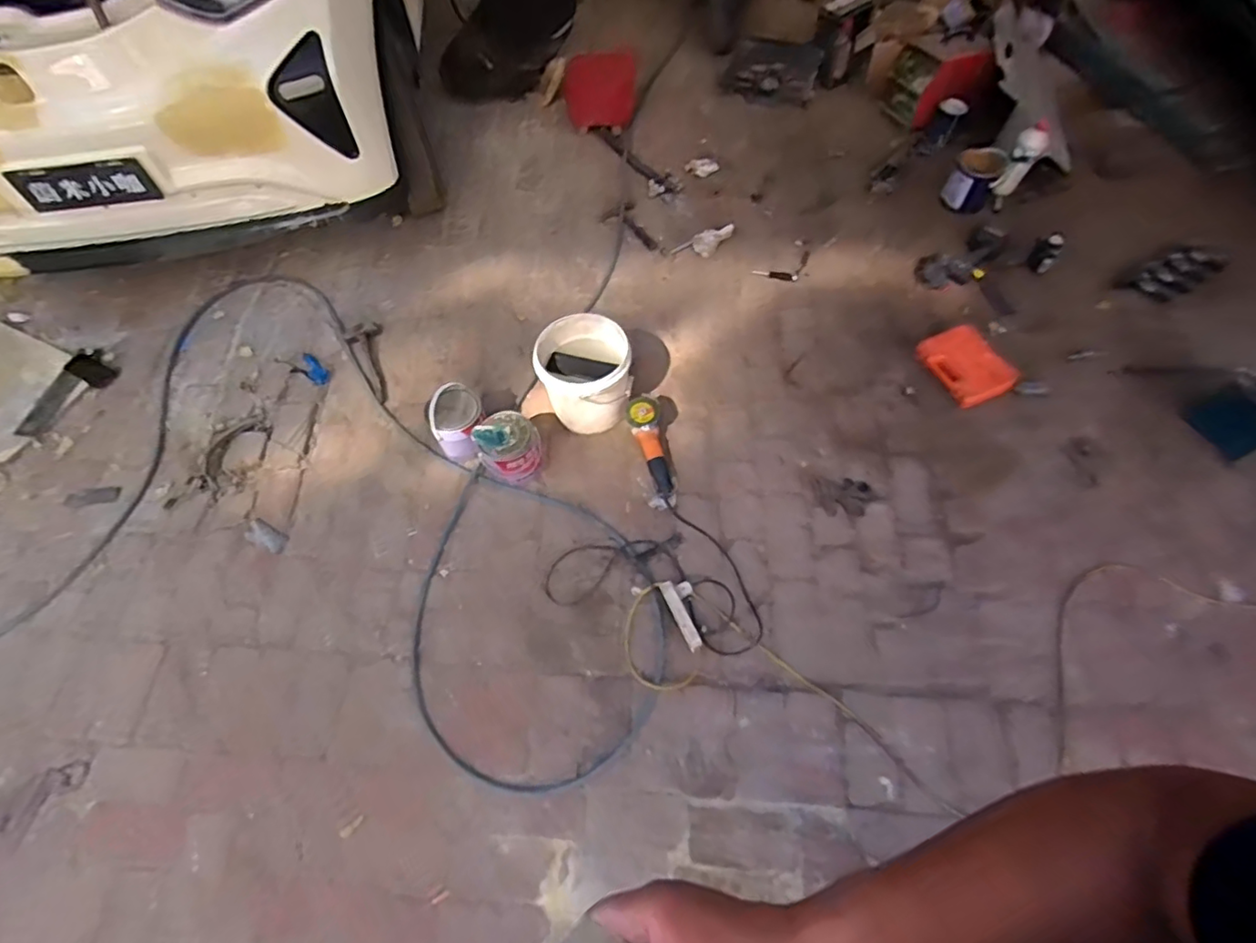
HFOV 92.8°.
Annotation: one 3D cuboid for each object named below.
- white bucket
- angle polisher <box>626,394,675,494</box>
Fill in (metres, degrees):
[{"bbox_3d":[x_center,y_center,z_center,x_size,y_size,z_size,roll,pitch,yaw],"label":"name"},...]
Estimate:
[{"bbox_3d":[-0.118,-0.263,1.677,0.249,0.223,0.271,-1,60,2],"label":"white bucket"},{"bbox_3d":[0.061,-0.080,1.643,0.099,0.103,0.293,-13,60,-5],"label":"angle polisher"}]

